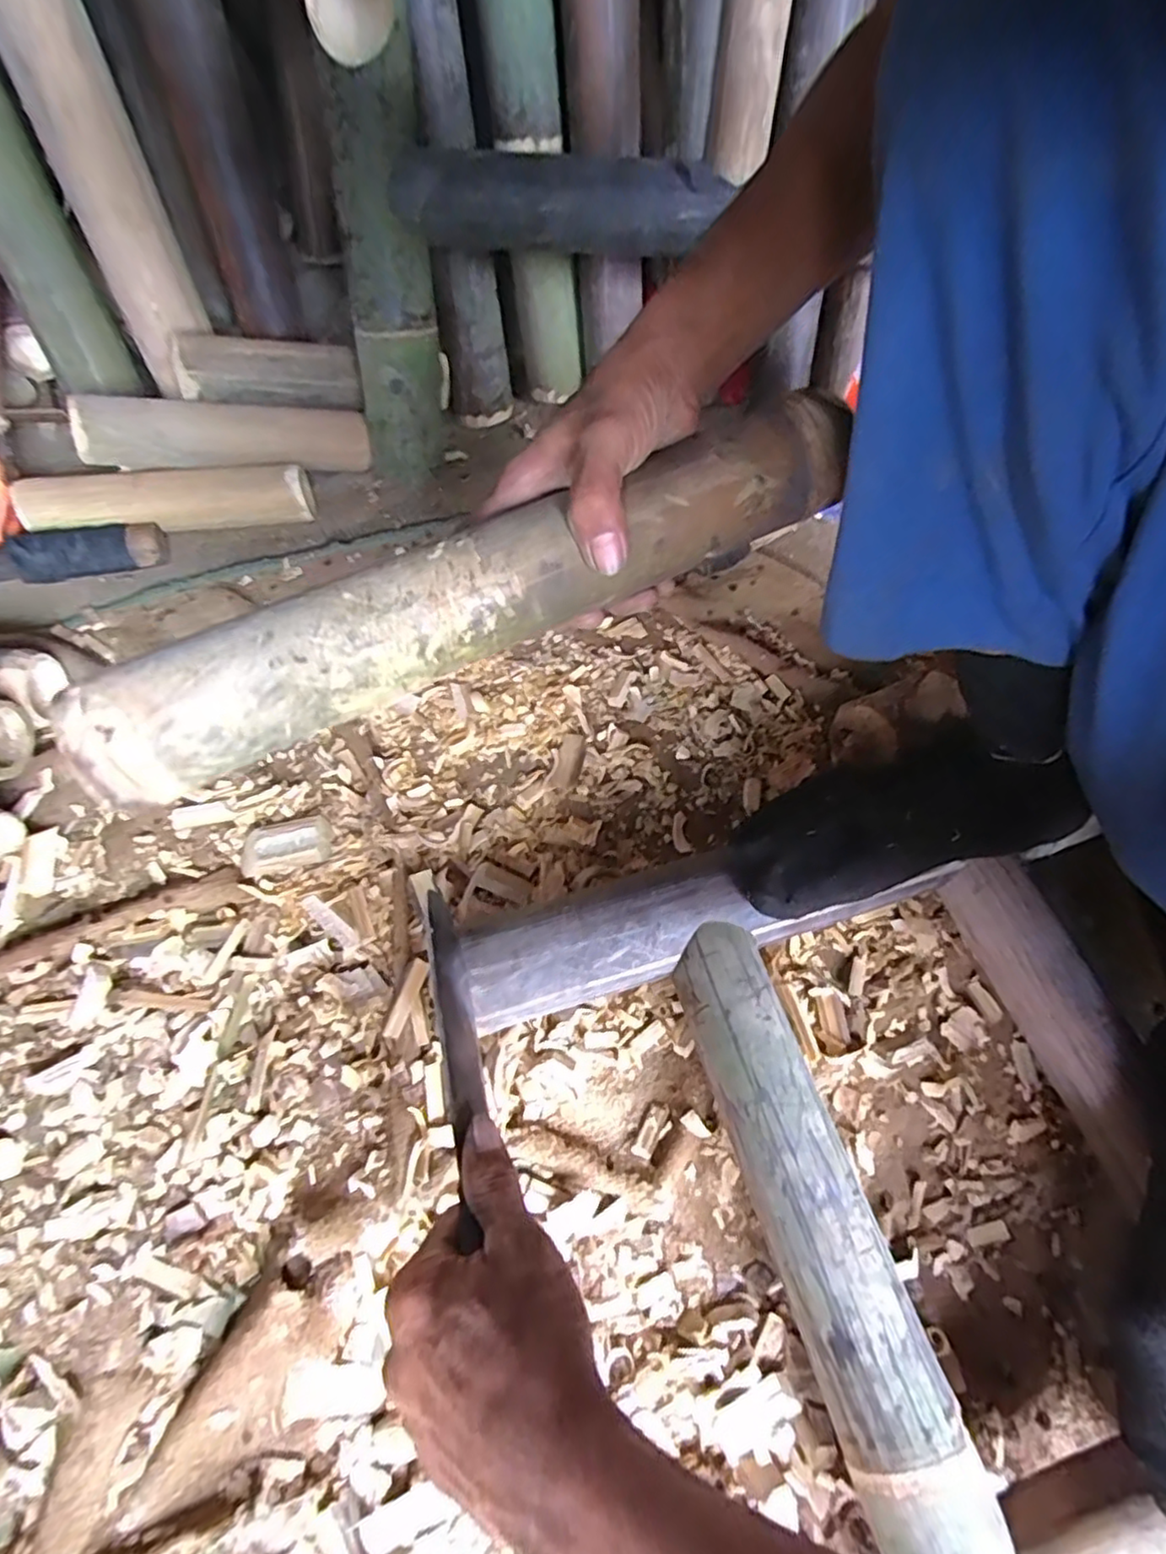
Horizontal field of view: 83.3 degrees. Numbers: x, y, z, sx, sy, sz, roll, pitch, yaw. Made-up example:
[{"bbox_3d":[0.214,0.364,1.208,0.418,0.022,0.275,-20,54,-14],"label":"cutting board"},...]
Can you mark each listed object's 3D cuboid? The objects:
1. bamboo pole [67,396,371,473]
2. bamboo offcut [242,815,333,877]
[{"bbox_3d":[-0.351,-0.341,0.655,0.259,0.054,0.047,-11,61,-23],"label":"bamboo pole"},{"bbox_3d":[-0.233,0.052,0.516,0.067,0.010,0.043,-12,62,-8],"label":"bamboo offcut"}]

